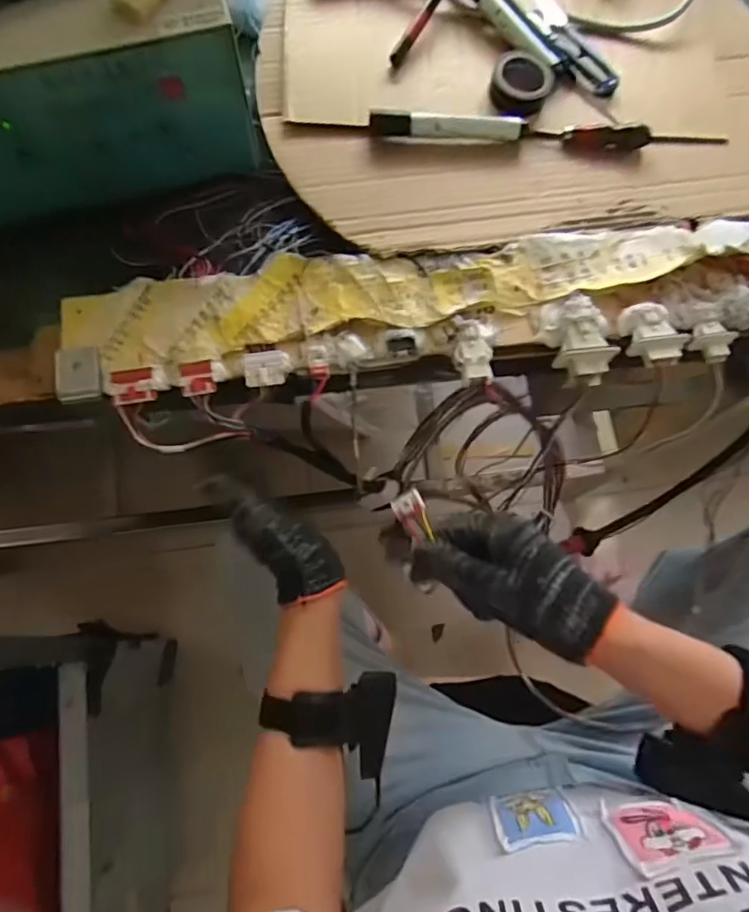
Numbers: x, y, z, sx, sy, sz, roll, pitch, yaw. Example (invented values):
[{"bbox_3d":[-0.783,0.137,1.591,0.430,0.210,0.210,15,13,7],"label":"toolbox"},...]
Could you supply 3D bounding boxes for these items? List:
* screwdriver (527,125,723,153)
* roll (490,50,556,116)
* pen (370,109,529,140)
[{"bbox_3d":[0.222,-0.275,0.480,0.165,0.015,0.026,1,73,0],"label":"screwdriver"},{"bbox_3d":[0.128,-0.324,0.487,0.050,0.021,0.050,0,73,0],"label":"roll"},{"bbox_3d":[0.065,-0.278,0.469,0.135,0.016,0.023,-1,71,-3],"label":"pen"}]

